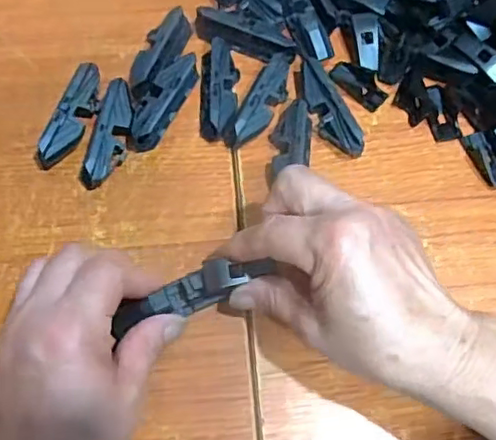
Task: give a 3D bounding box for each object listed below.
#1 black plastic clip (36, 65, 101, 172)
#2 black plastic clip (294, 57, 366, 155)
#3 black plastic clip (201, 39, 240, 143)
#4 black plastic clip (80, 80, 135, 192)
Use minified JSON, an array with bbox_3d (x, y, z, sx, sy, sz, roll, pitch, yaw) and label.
[{"bbox_3d":[-0.112,-0.067,0.385,0.020,0.020,0.073,19,69,4],"label":"black plastic clip"},{"bbox_3d":[0.051,-0.075,0.392,0.017,0.023,0.073,-24,72,-12],"label":"black plastic clip"},{"bbox_3d":[-0.019,-0.085,0.396,0.025,0.020,0.069,0,68,-3],"label":"black plastic clip"},{"bbox_3d":[-0.087,-0.056,0.385,0.022,0.022,0.071,16,68,3],"label":"black plastic clip"}]

